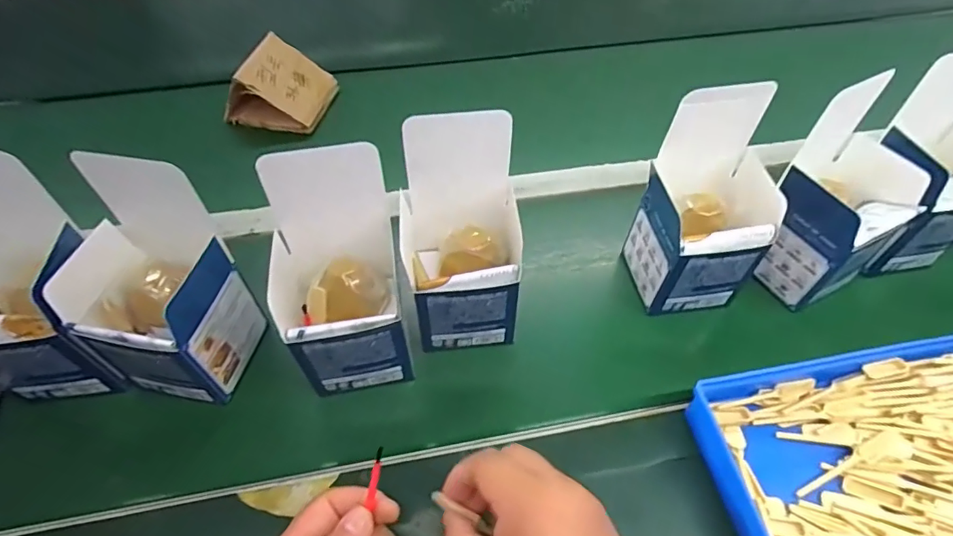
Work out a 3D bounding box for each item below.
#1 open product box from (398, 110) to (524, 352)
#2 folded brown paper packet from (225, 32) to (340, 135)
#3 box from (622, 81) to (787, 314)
[{"bbox_3d":[-0.013,-0.022,0.398,0.097,0.167,0.098,2,52,1],"label":"open product box"},{"bbox_3d":[-0.247,-0.234,0.629,0.100,0.086,0.102,12,53,9],"label":"folded brown paper packet"},{"bbox_3d":[0.193,-0.049,0.418,0.088,0.174,0.087,-8,52,-7],"label":"box"}]

